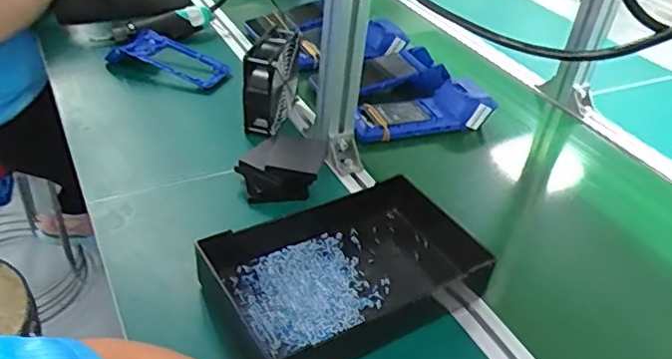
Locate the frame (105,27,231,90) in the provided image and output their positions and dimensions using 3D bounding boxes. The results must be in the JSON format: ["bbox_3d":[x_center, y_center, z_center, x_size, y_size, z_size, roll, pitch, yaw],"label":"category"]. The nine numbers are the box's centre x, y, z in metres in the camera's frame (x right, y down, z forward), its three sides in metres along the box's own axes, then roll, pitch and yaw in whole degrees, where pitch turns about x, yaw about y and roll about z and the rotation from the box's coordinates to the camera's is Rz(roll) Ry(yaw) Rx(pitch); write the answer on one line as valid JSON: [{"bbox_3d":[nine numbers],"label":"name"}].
[{"bbox_3d":[-0.260,-0.188,0.948,0.176,0.024,0.088,23,45,4],"label":"frame"}]

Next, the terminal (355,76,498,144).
[{"bbox_3d":[0.122,-0.104,0.893,0.224,0.050,0.082,-10,39,-19],"label":"terminal"}]

